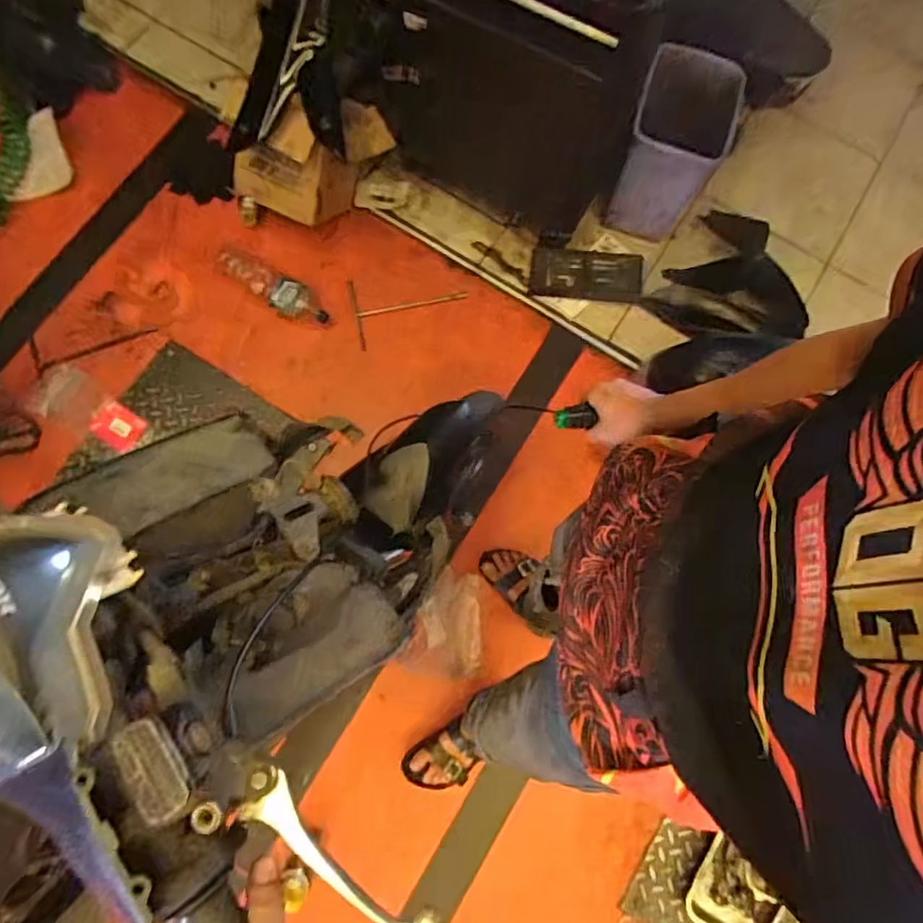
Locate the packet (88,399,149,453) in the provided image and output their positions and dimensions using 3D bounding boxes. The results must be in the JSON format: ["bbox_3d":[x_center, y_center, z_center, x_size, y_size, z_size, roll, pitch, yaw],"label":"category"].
[{"bbox_3d":[-0.843,-0.086,1.416,0.136,0.024,0.096,30,89,13],"label":"packet"}]

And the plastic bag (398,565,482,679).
[{"bbox_3d":[-0.026,0.374,1.334,0.191,0.042,0.240,14,76,1],"label":"plastic bag"}]

